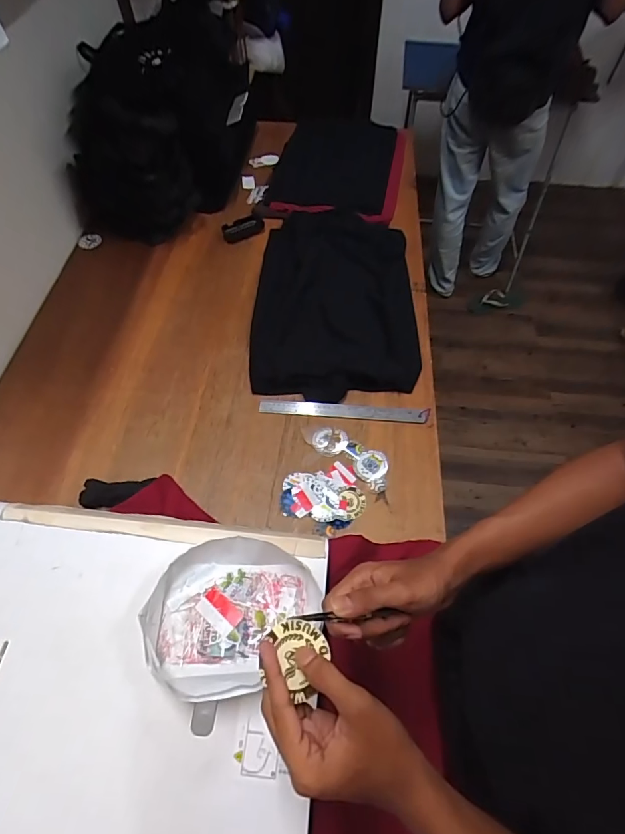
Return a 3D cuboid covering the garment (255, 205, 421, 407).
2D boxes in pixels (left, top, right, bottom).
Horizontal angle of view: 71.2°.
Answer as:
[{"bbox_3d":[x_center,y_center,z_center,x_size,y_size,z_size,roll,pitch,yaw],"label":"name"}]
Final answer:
[{"bbox_3d":[0.053,-0.284,0.996,0.358,0.043,0.547,1,57,-1],"label":"garment"}]

